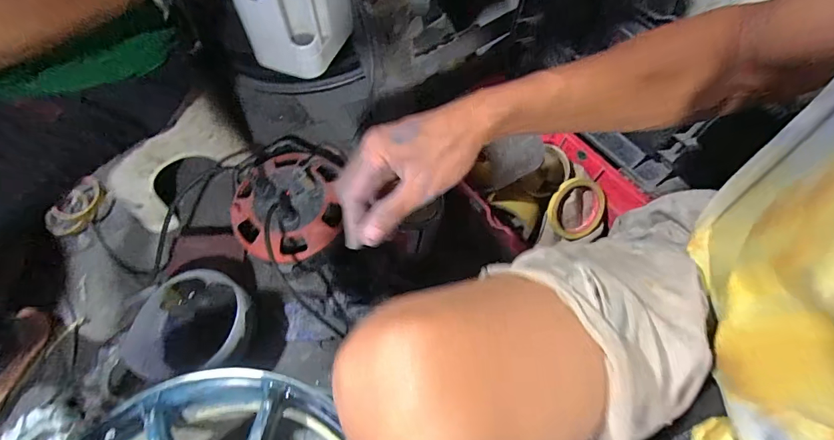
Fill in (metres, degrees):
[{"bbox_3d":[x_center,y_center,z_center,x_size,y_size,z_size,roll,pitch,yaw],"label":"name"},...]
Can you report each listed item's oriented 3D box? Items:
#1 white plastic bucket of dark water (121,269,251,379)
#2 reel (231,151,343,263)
[{"bbox_3d":[-0.354,0.162,0.622,0.186,0.085,0.132,-14,66,-7],"label":"white plastic bucket of dark water"},{"bbox_3d":[-0.215,-0.025,0.681,0.195,0.102,0.202,-2,65,-1],"label":"reel"}]

